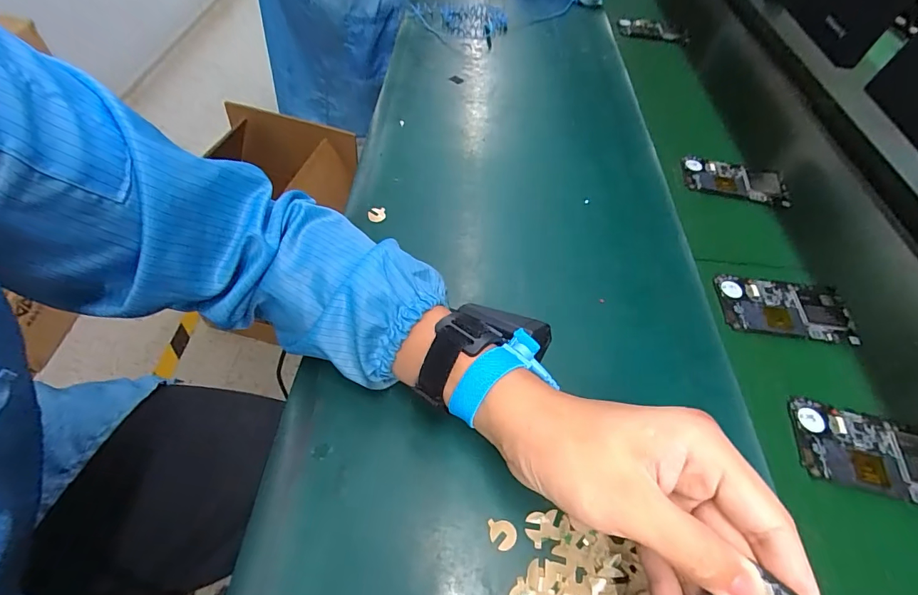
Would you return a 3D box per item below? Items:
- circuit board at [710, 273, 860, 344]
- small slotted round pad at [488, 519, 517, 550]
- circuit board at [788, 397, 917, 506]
[{"bbox_3d":[0.317,0.011,0.411,0.123,0.010,0.065,8,50,-2],"label":"circuit board"},{"bbox_3d":[0.028,0.154,0.276,0.018,0.004,0.017,4,50,-5],"label":"small slotted round pad"},{"bbox_3d":[0.330,0.124,0.333,0.124,0.012,0.065,14,50,3],"label":"circuit board"}]

